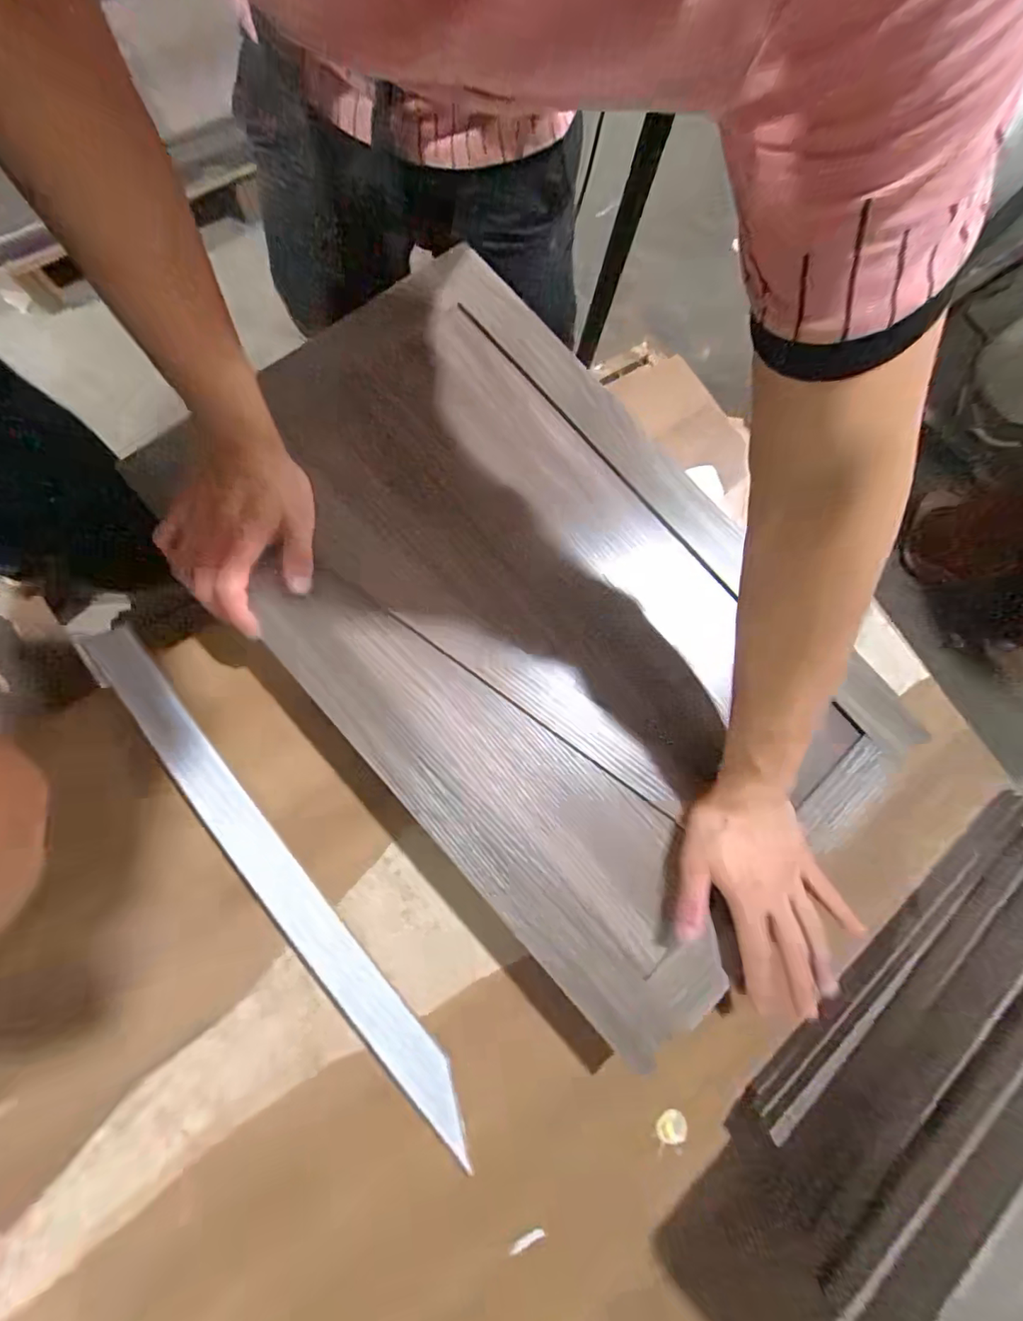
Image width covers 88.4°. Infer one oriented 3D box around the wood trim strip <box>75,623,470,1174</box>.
[{"bbox_3d":[-0.200,0.183,0.441,0.049,0.012,0.512,-38,87,-7],"label":"wood trim strip"}]

